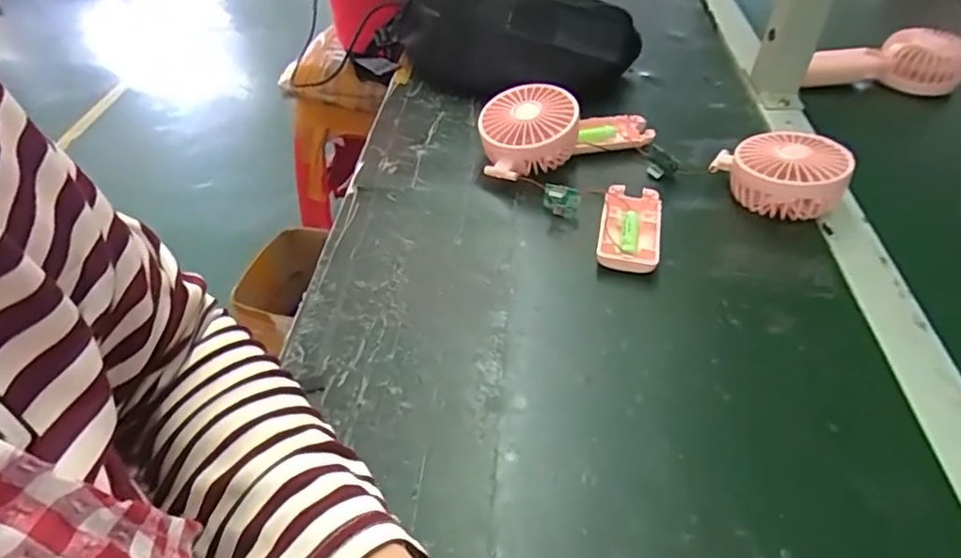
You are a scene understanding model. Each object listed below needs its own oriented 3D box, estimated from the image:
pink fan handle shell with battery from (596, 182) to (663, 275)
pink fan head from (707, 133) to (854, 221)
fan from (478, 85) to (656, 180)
[{"bbox_3d":[0.120,-0.040,0.473,0.046,0.017,0.089,10,46,10],"label":"pink fan handle shell with battery"},{"bbox_3d":[0.260,-0.093,0.508,0.089,0.047,0.089,0,45,0],"label":"pink fan head"},{"bbox_3d":[0.076,-0.148,0.553,0.171,0.056,0.084,-23,49,-21],"label":"fan"}]

